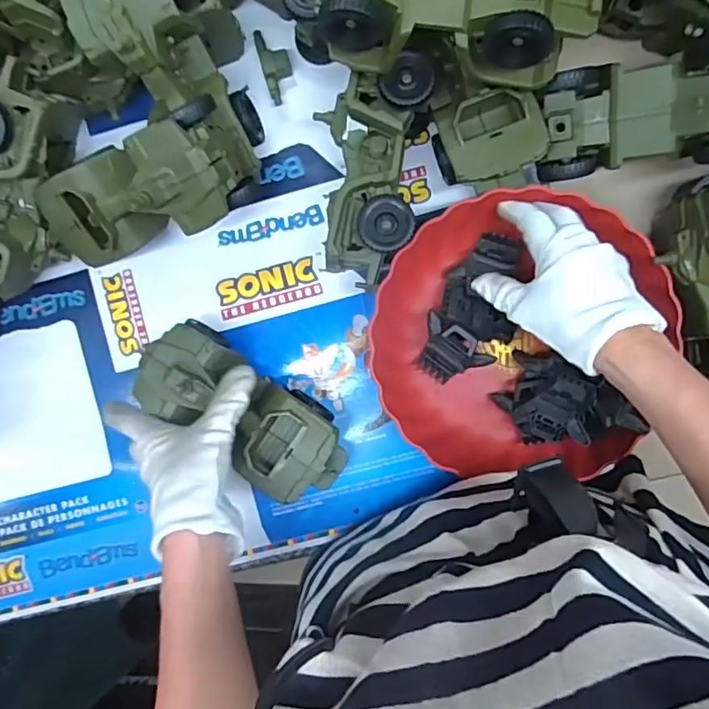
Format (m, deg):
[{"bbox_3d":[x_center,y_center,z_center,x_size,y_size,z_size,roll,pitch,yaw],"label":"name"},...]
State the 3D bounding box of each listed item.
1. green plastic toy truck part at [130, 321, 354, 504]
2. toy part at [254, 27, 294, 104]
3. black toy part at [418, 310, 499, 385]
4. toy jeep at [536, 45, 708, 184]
[{"bbox_3d":[-0.096,0.046,0.480,0.191,0.066,0.077,35,94,-1],"label":"green plastic toy truck part"},{"bbox_3d":[-0.070,-0.262,0.509,0.026,0.012,0.066,-17,91,4],"label":"toy part"},{"bbox_3d":[0.083,0.001,0.486,0.063,0.028,0.048,30,94,2],"label":"black toy part"},{"bbox_3d":[0.232,-0.182,0.416,0.181,0.071,0.090,2,93,29],"label":"toy jeep"}]

